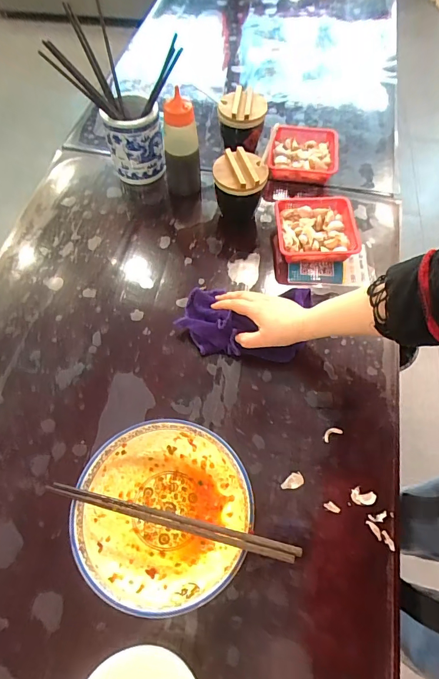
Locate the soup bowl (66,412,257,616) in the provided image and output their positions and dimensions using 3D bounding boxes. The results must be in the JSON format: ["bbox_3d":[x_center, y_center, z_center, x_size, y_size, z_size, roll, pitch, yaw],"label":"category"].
[{"bbox_3d":[-0.064,0.198,0.449,0.189,0.068,0.187,1,61,-2],"label":"soup bowl"}]

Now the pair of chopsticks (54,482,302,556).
[{"bbox_3d":[-0.048,0.190,0.414,0.272,0.011,0.009,13,62,7],"label":"pair of chopsticks"}]

